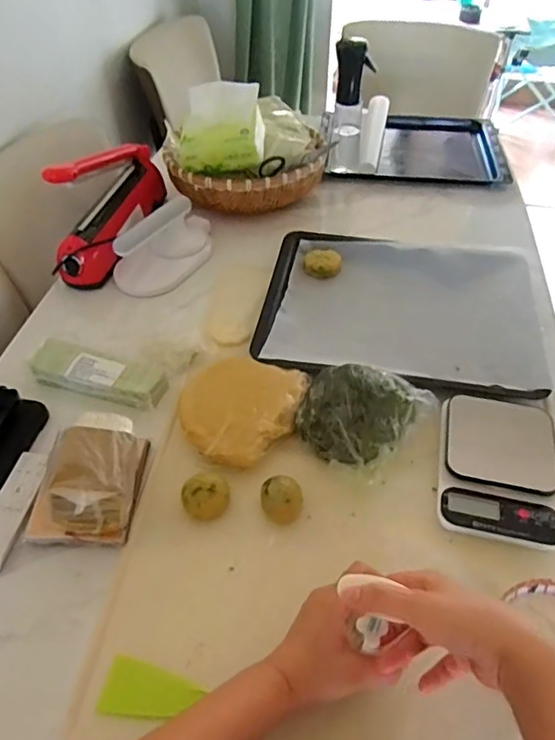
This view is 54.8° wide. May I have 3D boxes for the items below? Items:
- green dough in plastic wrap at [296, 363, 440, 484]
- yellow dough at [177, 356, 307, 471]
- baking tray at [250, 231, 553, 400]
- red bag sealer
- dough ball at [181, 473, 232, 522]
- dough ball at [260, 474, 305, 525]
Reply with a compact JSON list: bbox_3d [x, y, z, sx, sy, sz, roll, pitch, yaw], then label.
[{"bbox_3d":[0.097,0.044,0.647,0.145,0.075,0.133,-35,57,-28],"label":"green dough in plastic wrap"},{"bbox_3d":[-0.049,0.044,0.668,0.142,0.029,0.158,19,50,16],"label":"yellow dough"},{"bbox_3d":[0.177,-0.097,0.795,0.390,0.040,0.309,5,48,5],"label":"baking tray"},{"bbox_3d":[-0.275,-0.292,0.892,0.103,0.174,0.298,5,48,4],"label":"red bag sealer"},{"bbox_3d":[-0.078,0.140,0.589,0.052,0.029,0.046,-11,49,-10],"label":"dough ball"},{"bbox_3d":[0.006,0.143,0.586,0.045,0.033,0.044,0,48,0],"label":"dough ball"}]

